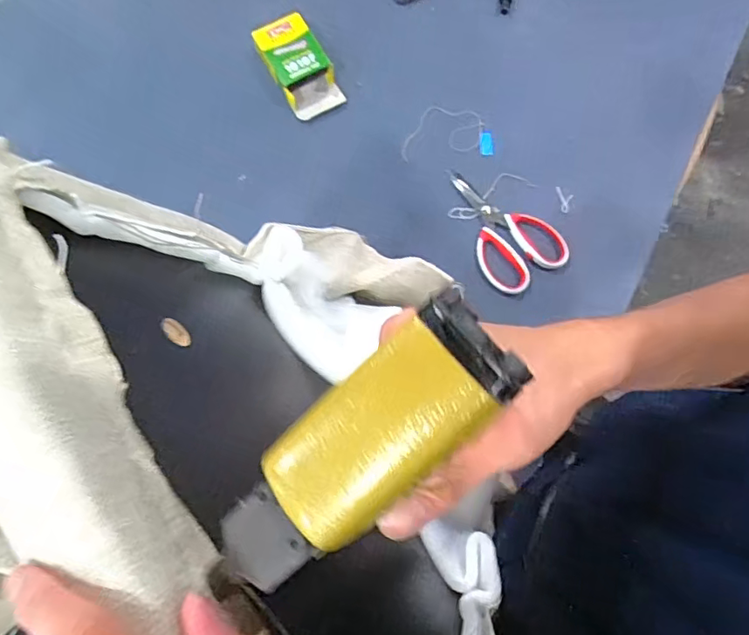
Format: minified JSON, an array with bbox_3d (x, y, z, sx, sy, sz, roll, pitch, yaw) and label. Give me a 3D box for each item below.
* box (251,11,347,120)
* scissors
[{"bbox_3d":[-0.110,-0.369,0.805,0.081,0.041,0.156,-28,73,-8],"label":"box"},{"bbox_3d":[0.158,-0.123,0.716,0.107,0.016,0.184,-31,73,-9],"label":"scissors"}]

